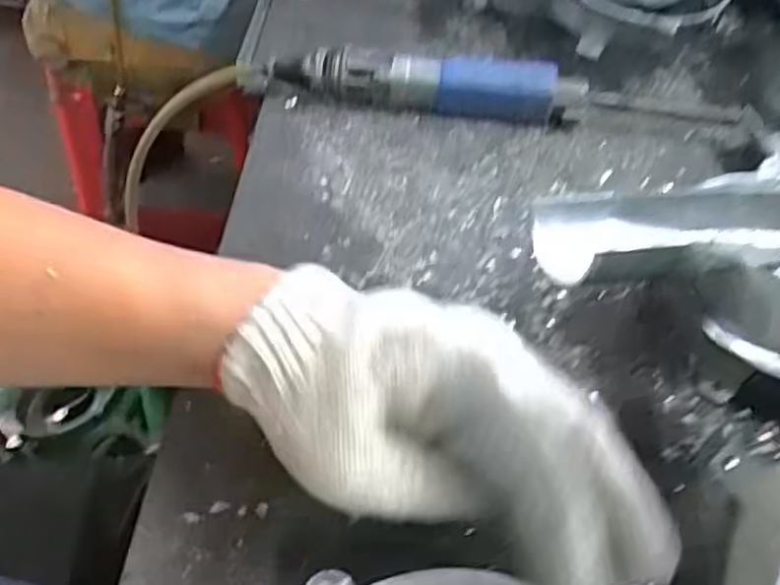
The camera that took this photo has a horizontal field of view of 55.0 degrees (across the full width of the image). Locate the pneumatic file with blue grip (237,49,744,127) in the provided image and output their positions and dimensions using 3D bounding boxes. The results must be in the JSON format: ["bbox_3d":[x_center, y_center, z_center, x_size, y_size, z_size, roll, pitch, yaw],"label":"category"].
[{"bbox_3d":[0.061,-0.128,0.476,0.315,0.037,0.028,4,55,0],"label":"pneumatic file with blue grip"}]

